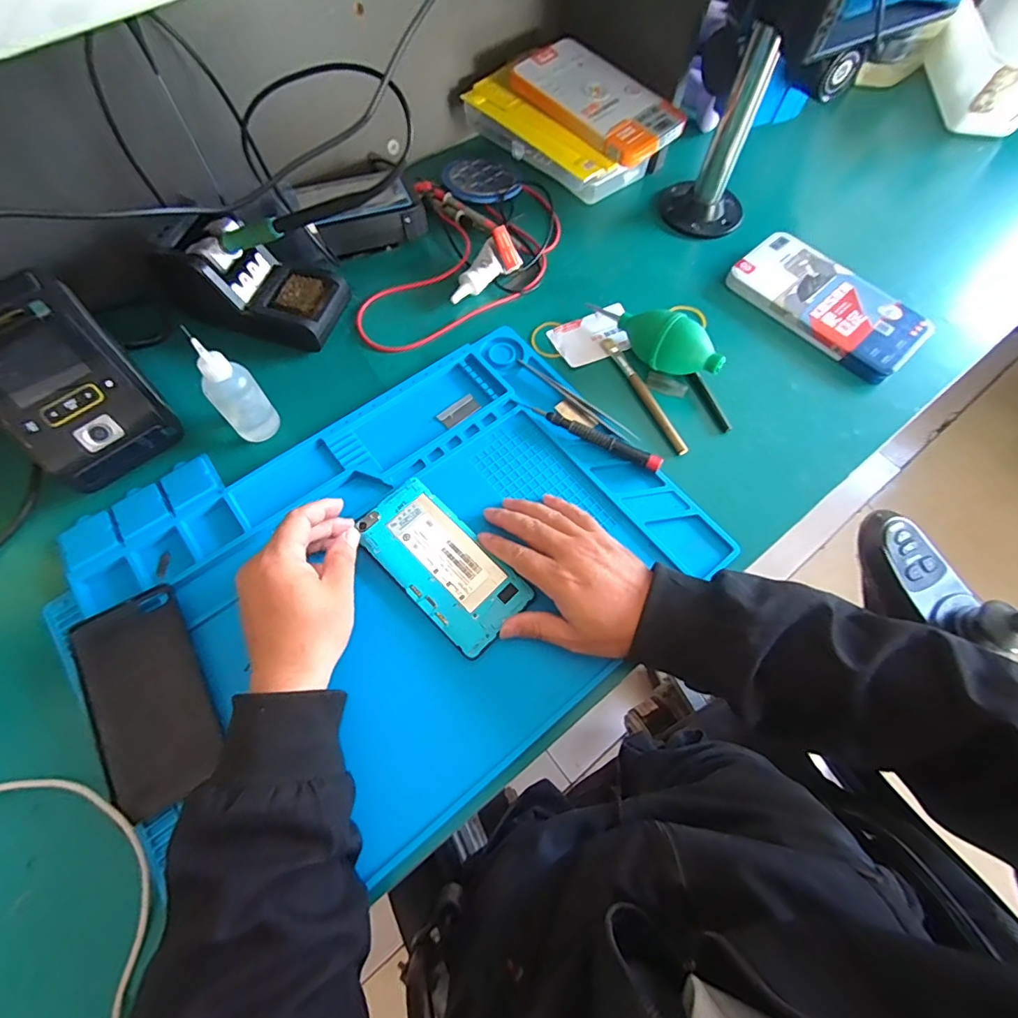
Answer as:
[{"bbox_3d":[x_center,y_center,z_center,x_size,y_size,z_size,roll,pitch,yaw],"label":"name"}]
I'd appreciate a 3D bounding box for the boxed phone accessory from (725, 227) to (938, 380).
[{"bbox_3d":[0.321,-0.209,0.498,0.088,0.022,0.185,-40,73,-16],"label":"boxed phone accessory"}]

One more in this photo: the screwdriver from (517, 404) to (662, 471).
[{"bbox_3d":[0.071,-0.065,0.431,0.130,0.015,0.014,26,69,10],"label":"screwdriver"}]

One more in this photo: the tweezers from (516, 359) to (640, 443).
[{"bbox_3d":[0.061,-0.099,0.451,0.133,0.009,0.009,39,72,14],"label":"tweezers"}]

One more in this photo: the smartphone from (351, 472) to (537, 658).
[{"bbox_3d":[-0.052,0.042,0.381,0.068,0.005,0.139,-41,75,-16],"label":"smartphone"}]

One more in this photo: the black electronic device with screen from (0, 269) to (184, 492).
[{"bbox_3d":[-0.346,-0.098,0.389,0.090,0.099,0.139,-38,73,-16],"label":"black electronic device with screen"}]

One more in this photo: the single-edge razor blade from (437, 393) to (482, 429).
[{"bbox_3d":[-0.045,-0.089,0.450,0.039,0.004,0.020,-36,79,-17],"label":"single-edge razor blade"}]

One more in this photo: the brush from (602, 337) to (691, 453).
[{"bbox_3d":[0.126,-0.109,0.458,0.013,0.006,0.139,-24,70,-11],"label":"brush"}]

